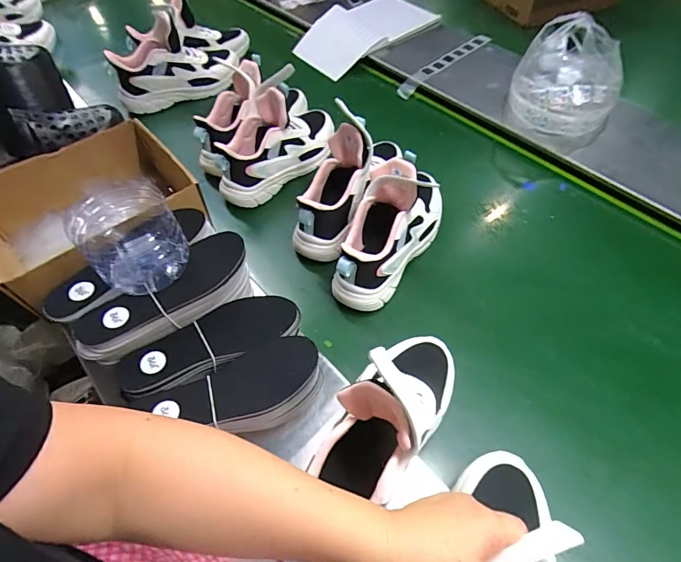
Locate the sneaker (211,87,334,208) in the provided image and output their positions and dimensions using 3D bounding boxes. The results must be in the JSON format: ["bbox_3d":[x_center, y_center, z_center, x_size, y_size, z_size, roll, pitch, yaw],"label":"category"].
[{"bbox_3d":[-0.116,-0.258,0.729,0.263,0.120,0.111,-37,60,-20],"label":"sneaker"}]

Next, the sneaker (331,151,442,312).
[{"bbox_3d":[0.074,-0.086,0.590,0.088,0.145,0.251,27,61,21],"label":"sneaker"}]

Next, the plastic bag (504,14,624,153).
[{"bbox_3d":[0.433,-0.383,0.780,0.187,0.155,0.201,17,58,16],"label":"plastic bag"}]

